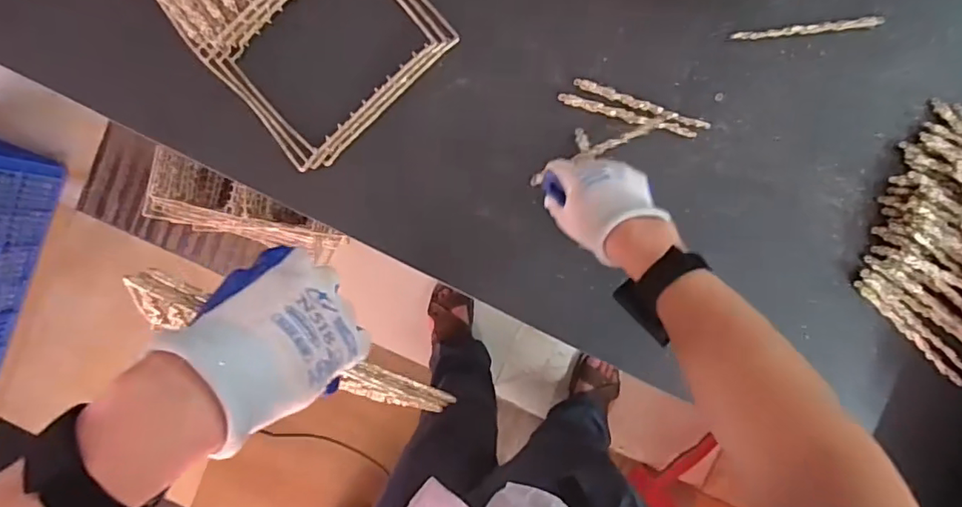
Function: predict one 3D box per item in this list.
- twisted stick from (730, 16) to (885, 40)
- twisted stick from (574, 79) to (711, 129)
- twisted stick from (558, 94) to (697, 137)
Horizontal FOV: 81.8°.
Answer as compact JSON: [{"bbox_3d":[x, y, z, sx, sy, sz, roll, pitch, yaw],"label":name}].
[{"bbox_3d":[0.367,-0.253,0.625,0.163,0.006,0.012,-4,90,6],"label":"twisted stick"},{"bbox_3d":[0.184,-0.170,0.633,0.159,0.005,0.013,20,92,5],"label":"twisted stick"},{"bbox_3d":[0.167,-0.157,0.634,0.158,0.007,0.014,18,92,6],"label":"twisted stick"}]

